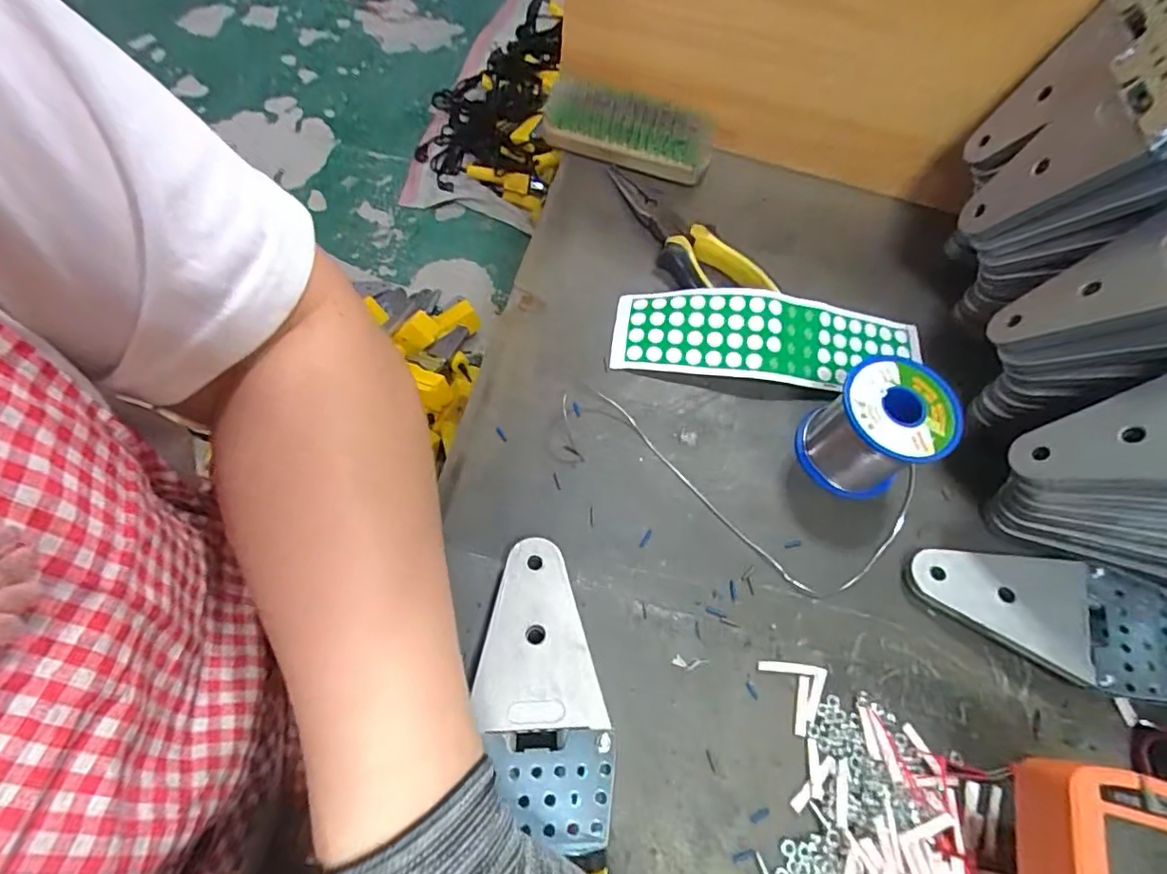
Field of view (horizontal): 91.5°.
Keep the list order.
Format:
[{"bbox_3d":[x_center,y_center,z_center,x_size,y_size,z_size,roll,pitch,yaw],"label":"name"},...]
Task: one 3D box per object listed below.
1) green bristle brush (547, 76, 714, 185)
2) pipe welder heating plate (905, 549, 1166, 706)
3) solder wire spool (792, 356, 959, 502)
[{"bbox_3d":[0.037,-0.250,0.458,0.137,0.034,0.051,17,63,2],"label":"green bristle brush"},{"bbox_3d":[0.258,0.097,0.311,0.139,0.031,0.069,13,64,-1],"label":"pipe welder heating plate"},{"bbox_3d":[0.174,-0.005,0.339,0.065,0.059,0.062,3,63,-5],"label":"solder wire spool"}]

